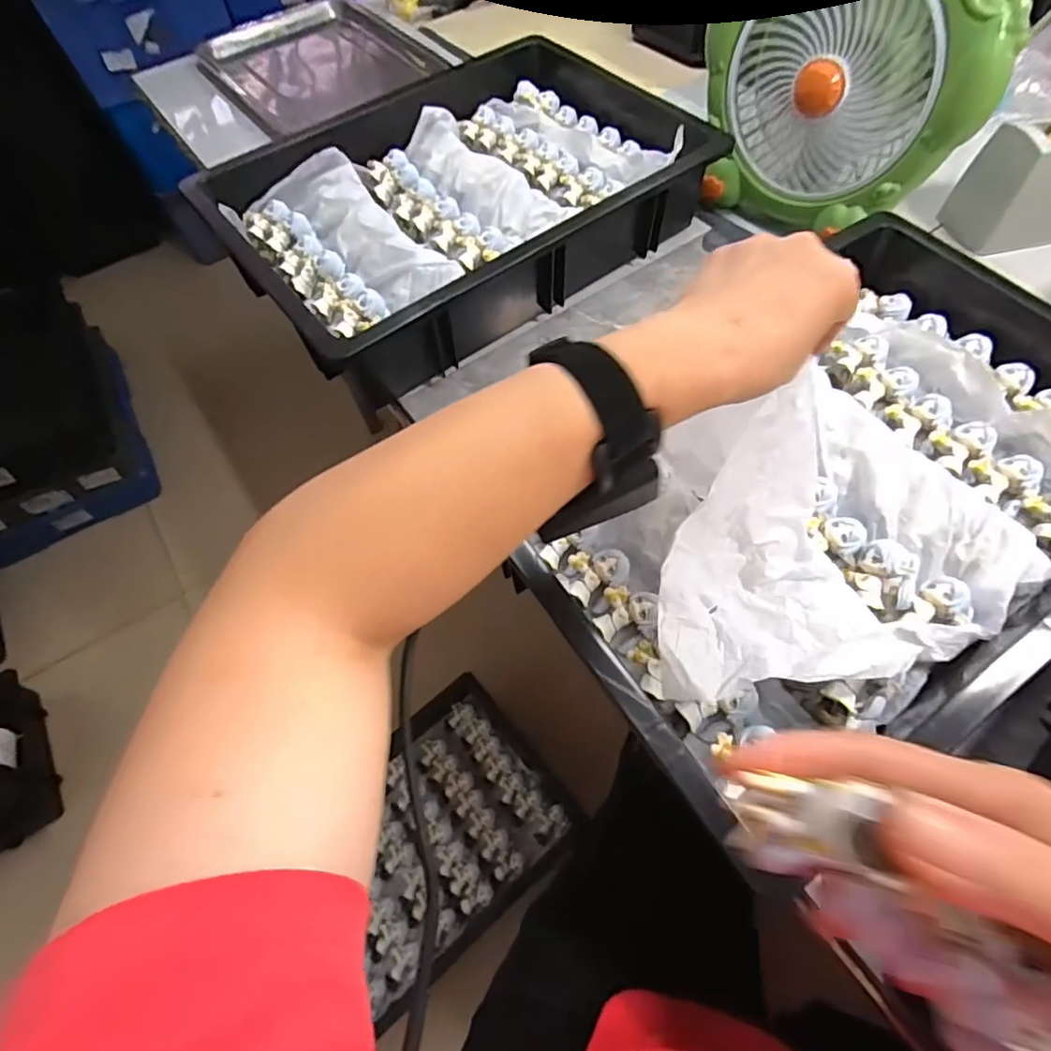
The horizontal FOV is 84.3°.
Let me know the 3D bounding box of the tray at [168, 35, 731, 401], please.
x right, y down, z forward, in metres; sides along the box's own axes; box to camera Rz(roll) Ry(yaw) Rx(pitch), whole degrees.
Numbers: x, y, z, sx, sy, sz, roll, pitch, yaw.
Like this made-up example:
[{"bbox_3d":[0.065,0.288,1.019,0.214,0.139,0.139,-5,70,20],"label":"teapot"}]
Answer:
[{"bbox_3d":[-0.052,-0.327,0.563,0.449,0.073,0.308,-36,65,-16],"label":"tray"}]

